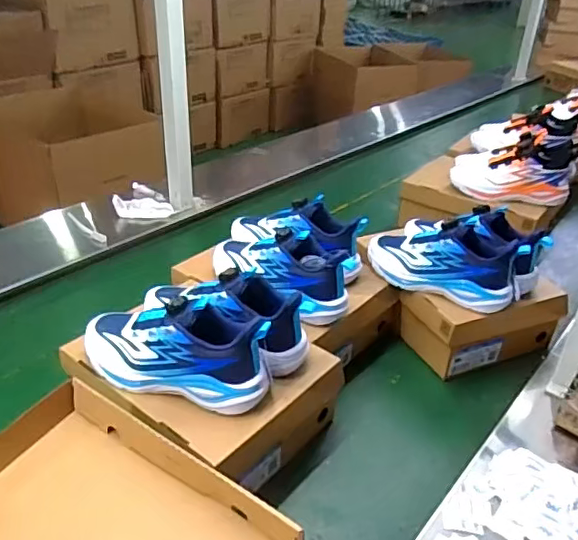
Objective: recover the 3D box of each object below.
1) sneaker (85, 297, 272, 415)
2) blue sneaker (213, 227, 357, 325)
[{"bbox_3d":[-0.140,0.087,0.684,0.235,0.109,0.075,9,31,12],"label":"sneaker"},{"bbox_3d":[-0.017,-0.013,0.865,0.239,0.103,0.079,27,39,37],"label":"blue sneaker"}]

